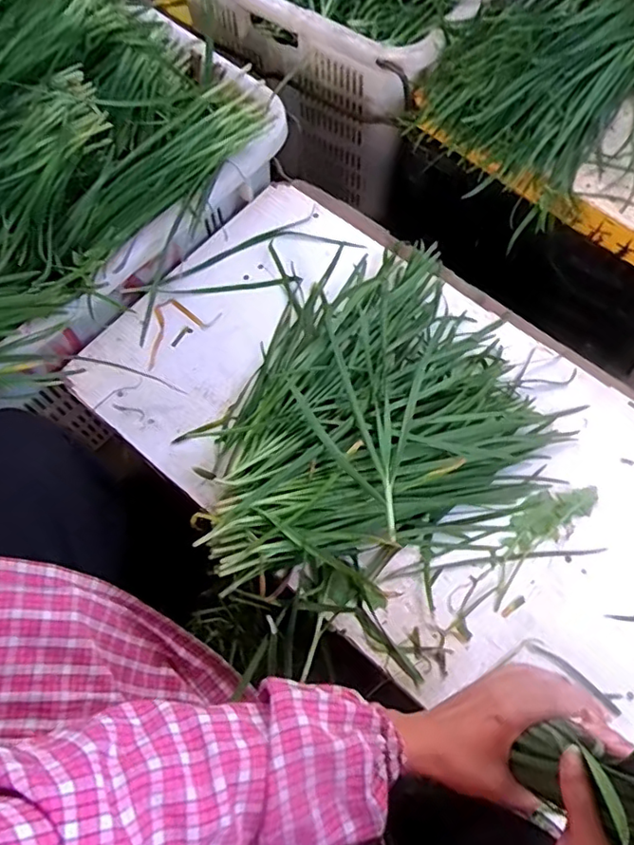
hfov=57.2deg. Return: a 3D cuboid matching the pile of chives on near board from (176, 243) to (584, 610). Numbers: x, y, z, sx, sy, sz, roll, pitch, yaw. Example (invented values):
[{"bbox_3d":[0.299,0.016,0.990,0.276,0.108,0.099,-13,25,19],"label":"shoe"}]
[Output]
[{"bbox_3d":[0.071,-0.004,0.588,0.349,0.068,0.411,26,72,11],"label":"pile of chives on near board"}]

